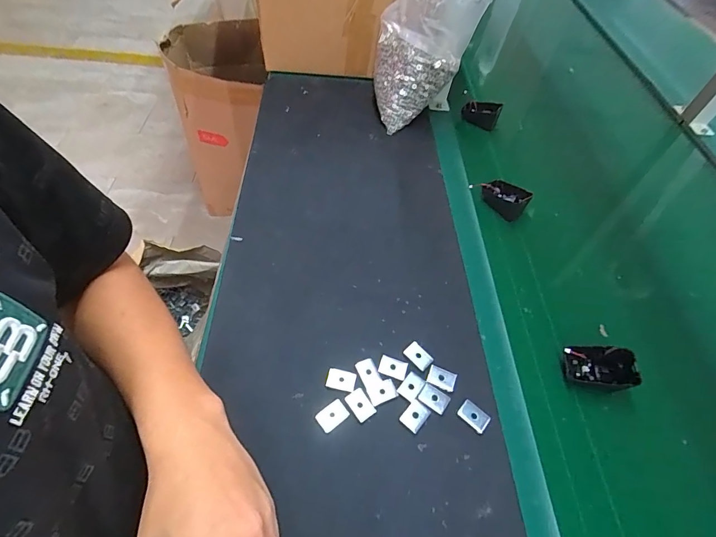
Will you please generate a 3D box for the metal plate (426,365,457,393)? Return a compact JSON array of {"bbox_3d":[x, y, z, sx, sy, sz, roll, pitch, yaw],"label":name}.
[{"bbox_3d":[0.089,0.115,0.407,0.028,0.004,0.021,22,54,11],"label":"metal plate"}]

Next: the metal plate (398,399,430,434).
[{"bbox_3d":[0.056,0.145,0.380,0.020,0.004,0.027,36,58,20],"label":"metal plate"}]

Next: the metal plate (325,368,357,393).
[{"bbox_3d":[-0.017,0.113,0.393,0.029,0.004,0.020,12,53,3],"label":"metal plate"}]

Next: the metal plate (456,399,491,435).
[{"bbox_3d":[0.115,0.148,0.387,0.029,0.004,0.020,35,57,19],"label":"metal plate"}]

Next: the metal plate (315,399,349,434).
[{"bbox_3d":[-0.025,0.143,0.375,0.028,0.004,0.021,-32,62,-26],"label":"metal plate"}]

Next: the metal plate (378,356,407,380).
[{"bbox_3d":[0.037,0.104,0.408,0.029,0.004,0.020,16,53,6],"label":"metal plate"}]

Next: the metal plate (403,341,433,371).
[{"bbox_3d":[0.066,0.094,0.419,0.019,0.004,0.029,-35,63,-27],"label":"metal plate"}]

